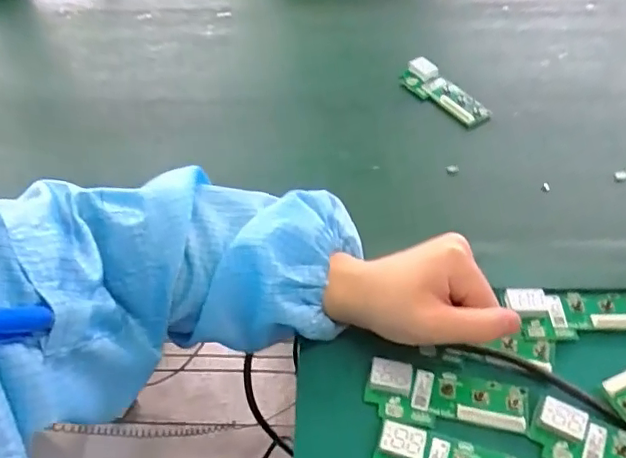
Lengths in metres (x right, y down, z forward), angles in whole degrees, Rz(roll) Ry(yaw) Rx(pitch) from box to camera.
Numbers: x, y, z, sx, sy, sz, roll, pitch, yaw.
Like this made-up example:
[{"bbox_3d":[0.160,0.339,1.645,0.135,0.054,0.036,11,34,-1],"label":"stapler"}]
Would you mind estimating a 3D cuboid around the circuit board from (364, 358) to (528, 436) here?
[{"bbox_3d":[0.084,0.106,0.353,0.098,0.010,0.035,6,51,6],"label":"circuit board"}]

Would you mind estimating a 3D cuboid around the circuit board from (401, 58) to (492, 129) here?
[{"bbox_3d":[0.126,-0.134,0.547,0.033,0.015,0.100,-27,55,-19],"label":"circuit board"}]

